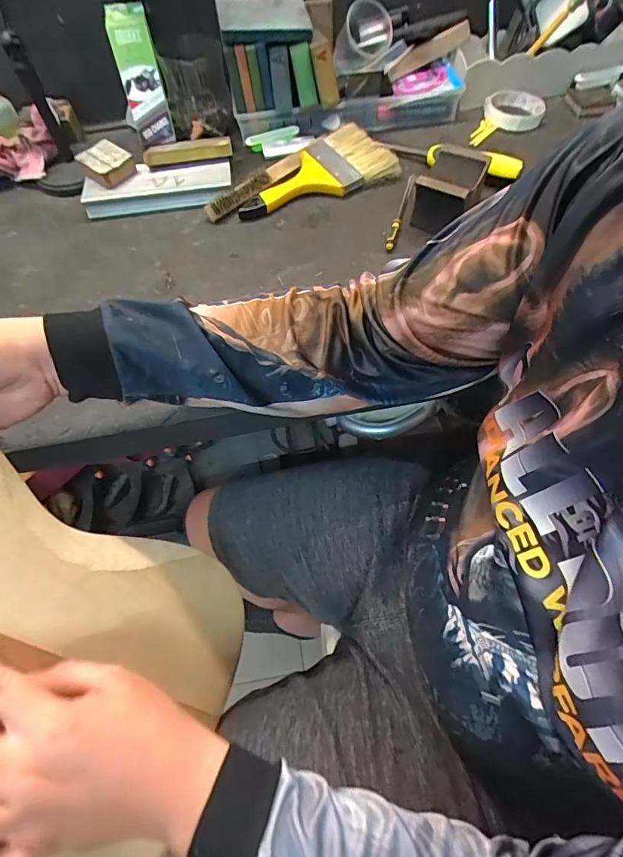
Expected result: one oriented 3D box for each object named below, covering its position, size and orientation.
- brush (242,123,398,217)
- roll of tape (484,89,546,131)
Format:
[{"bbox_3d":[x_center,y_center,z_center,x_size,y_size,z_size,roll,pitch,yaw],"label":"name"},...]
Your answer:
[{"bbox_3d":[-0.004,-0.359,0.620,0.227,0.025,0.119,-26,62,-13],"label":"brush"},{"bbox_3d":[0.315,-0.497,0.686,0.089,0.022,0.091,-1,59,2],"label":"roll of tape"}]

